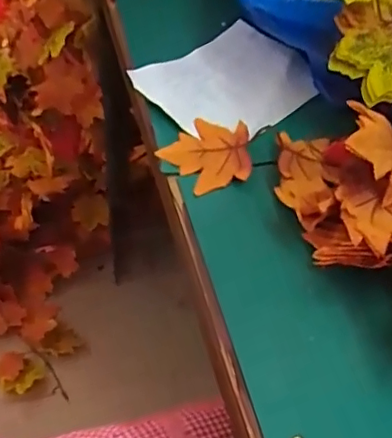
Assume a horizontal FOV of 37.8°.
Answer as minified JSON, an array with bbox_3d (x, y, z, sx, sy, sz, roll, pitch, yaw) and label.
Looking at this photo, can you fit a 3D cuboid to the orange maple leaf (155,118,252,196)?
[{"bbox_3d":[0.008,-0.057,0.501,0.076,0.017,0.077,1,48,-5],"label":"orange maple leaf"}]

